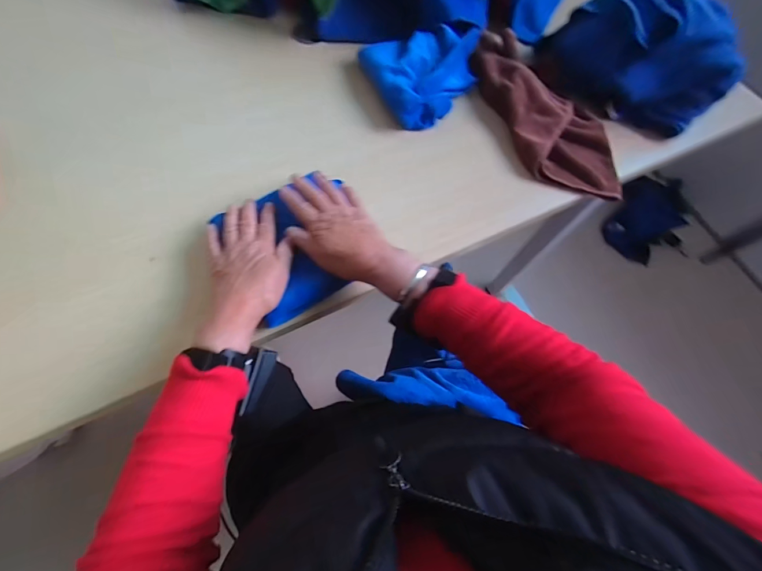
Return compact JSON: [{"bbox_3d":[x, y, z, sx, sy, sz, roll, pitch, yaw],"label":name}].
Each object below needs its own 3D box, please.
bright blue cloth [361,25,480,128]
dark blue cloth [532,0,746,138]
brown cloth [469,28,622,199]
[{"bbox_3d":[0.077,-0.358,0.560,0.189,0.052,0.182,-17,69,-11],"label":"bright blue cloth"},{"bbox_3d":[0.428,-0.387,0.561,0.170,0.138,0.280,-35,73,-17],"label":"dark blue cloth"},{"bbox_3d":[0.262,-0.306,0.564,0.152,0.050,0.393,-17,68,-10],"label":"brown cloth"}]

